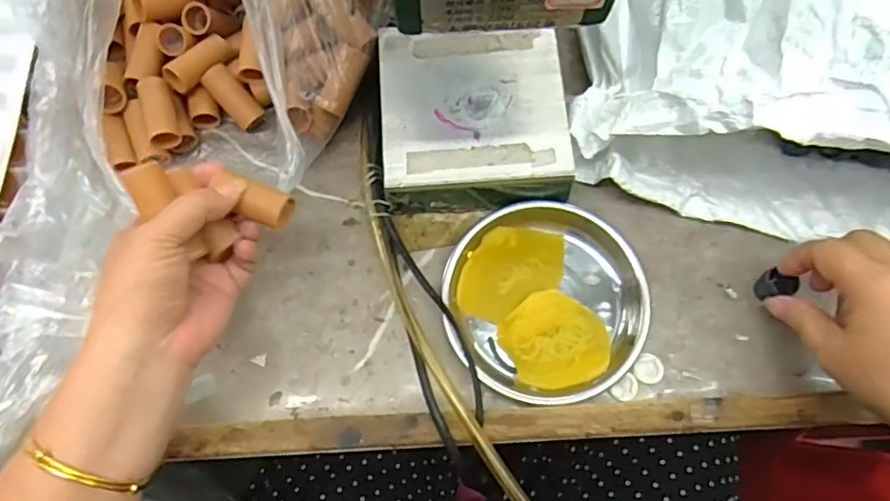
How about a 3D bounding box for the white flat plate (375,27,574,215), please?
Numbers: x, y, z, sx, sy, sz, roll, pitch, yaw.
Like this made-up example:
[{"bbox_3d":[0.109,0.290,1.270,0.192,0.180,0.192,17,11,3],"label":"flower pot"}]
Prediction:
[{"bbox_3d":[0.018,-0.093,0.412,0.124,0.039,0.123,-4,73,-1],"label":"white flat plate"}]

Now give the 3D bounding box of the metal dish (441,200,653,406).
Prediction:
[{"bbox_3d":[0.065,0.033,0.393,0.127,0.016,0.128,0,73,0],"label":"metal dish"}]

